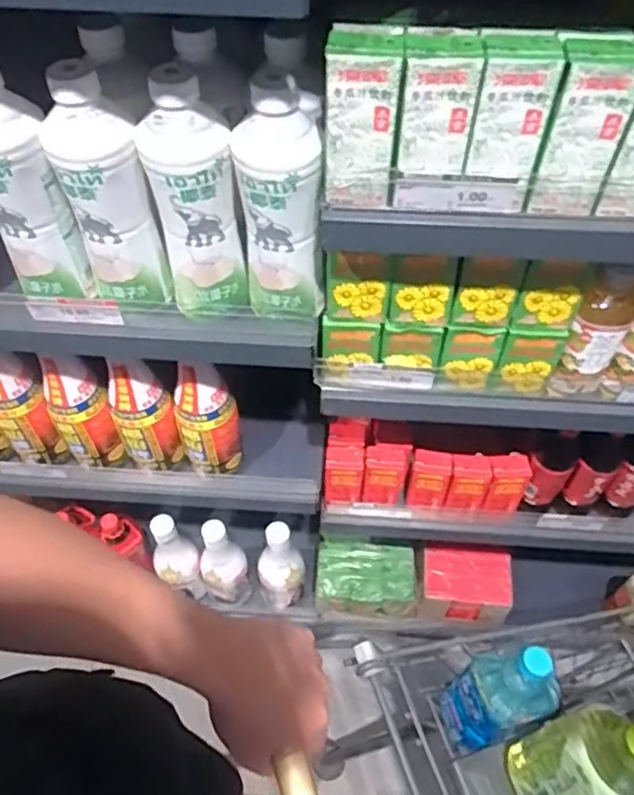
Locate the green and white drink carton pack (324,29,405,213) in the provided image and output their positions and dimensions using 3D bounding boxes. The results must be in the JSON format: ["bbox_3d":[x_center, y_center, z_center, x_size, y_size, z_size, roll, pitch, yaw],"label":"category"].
[{"bbox_3d":[0.040,-0.223,0.527,0.066,0.124,0.047,6,55,4],"label":"green and white drink carton pack"}]

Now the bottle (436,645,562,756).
[{"bbox_3d":[0.194,0.324,0.714,0.110,0.197,0.084,-14,56,-10],"label":"bottle"}]

